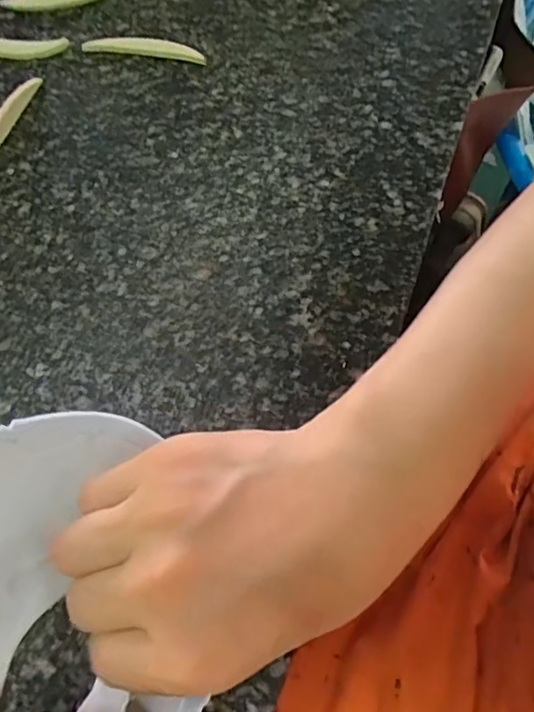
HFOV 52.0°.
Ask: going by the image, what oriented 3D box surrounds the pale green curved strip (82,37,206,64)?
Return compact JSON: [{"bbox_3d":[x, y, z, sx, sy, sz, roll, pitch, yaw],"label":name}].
[{"bbox_3d":[-0.079,-0.199,0.353,0.079,0.006,0.012,8,68,3],"label":"pale green curved strip"}]

